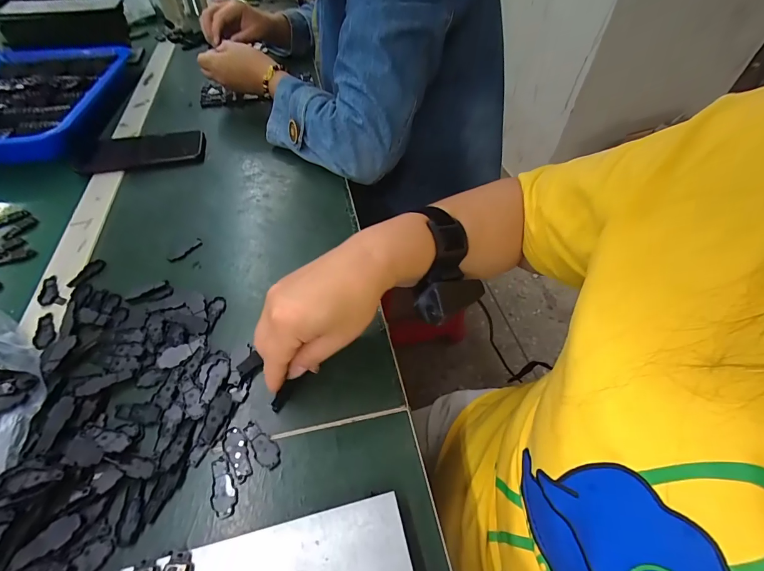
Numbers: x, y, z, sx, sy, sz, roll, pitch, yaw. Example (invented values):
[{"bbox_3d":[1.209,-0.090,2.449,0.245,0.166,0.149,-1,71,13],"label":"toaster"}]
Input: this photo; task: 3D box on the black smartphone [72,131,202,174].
[{"bbox_3d":[-0.338,-0.192,0.510,0.164,0.013,0.074,-6,50,-5],"label":"black smartphone"}]

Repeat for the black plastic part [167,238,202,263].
[{"bbox_3d":[-0.215,-0.039,0.393,0.014,0.004,0.041,33,57,24],"label":"black plastic part"}]

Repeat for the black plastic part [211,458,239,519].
[{"bbox_3d":[-0.110,0.140,0.250,0.018,0.004,0.038,-13,51,-11],"label":"black plastic part"}]

